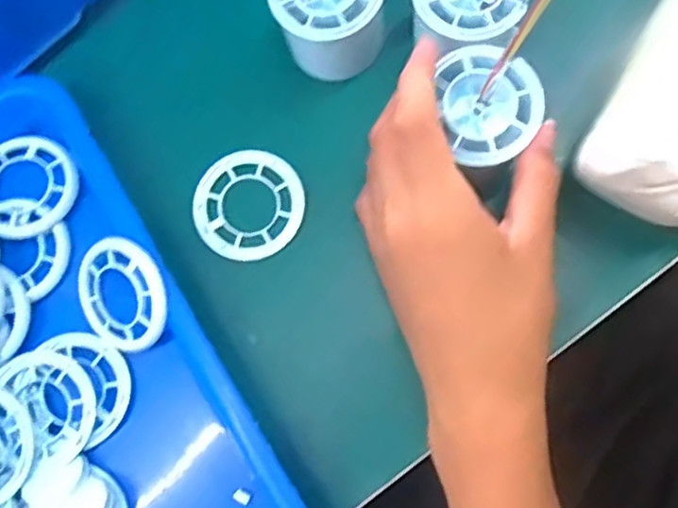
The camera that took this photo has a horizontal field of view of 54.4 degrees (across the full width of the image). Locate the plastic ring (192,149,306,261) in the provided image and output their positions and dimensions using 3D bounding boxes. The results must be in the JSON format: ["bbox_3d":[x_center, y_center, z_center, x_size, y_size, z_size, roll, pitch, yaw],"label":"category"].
[{"bbox_3d":[-0.048,-0.026,0.347,0.058,0.004,0.058,-1,81,5],"label":"plastic ring"}]

